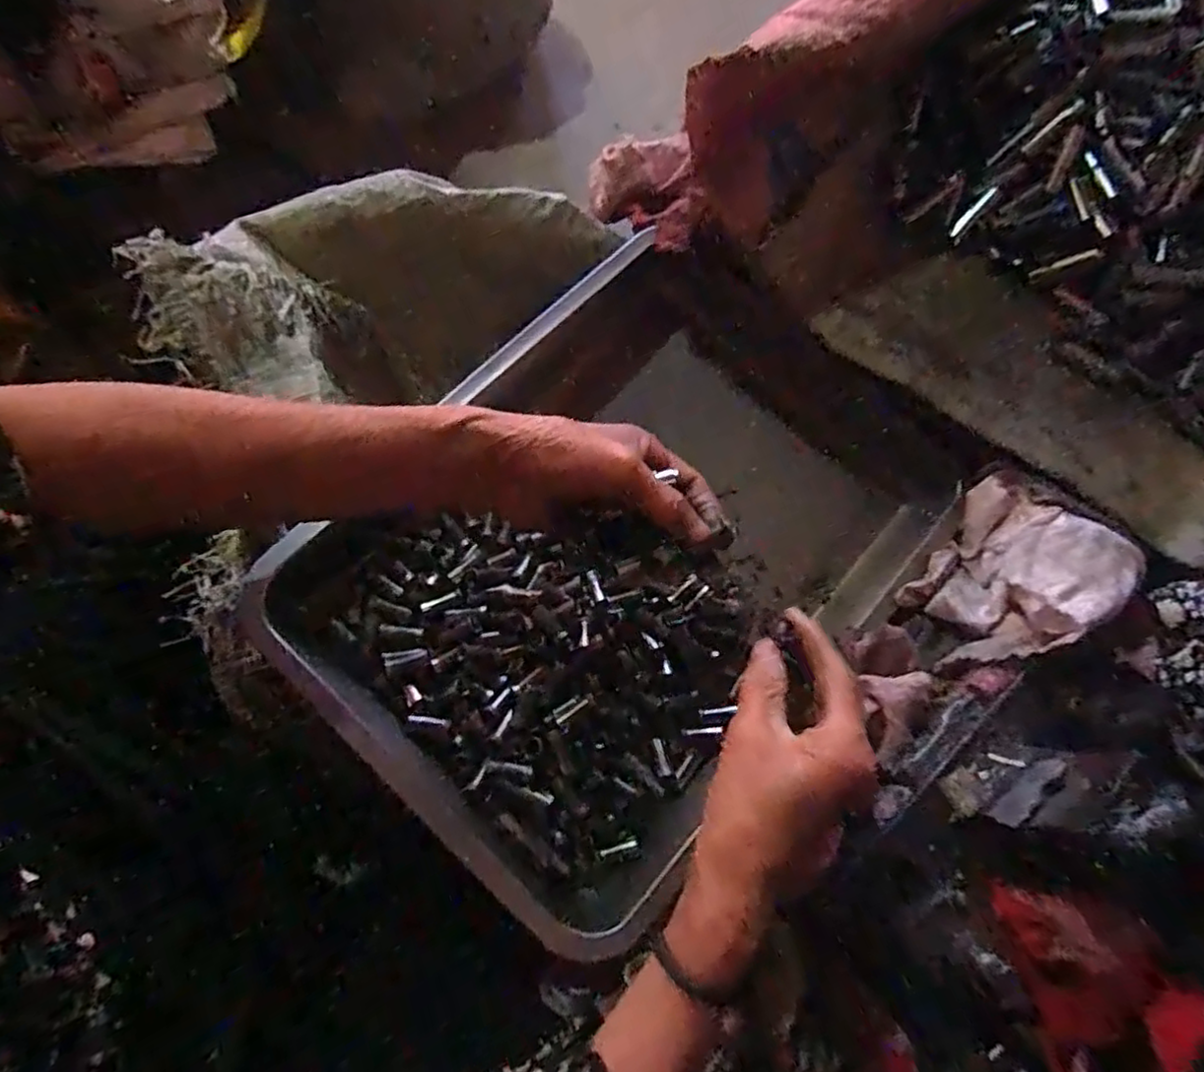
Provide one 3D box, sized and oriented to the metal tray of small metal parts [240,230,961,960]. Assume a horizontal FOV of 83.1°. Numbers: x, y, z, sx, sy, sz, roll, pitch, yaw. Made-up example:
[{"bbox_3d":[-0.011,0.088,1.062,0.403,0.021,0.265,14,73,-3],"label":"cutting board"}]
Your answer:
[{"bbox_3d":[0.011,0.017,0.415,0.268,0.088,0.355,40,75,13],"label":"metal tray of small metal parts"}]

